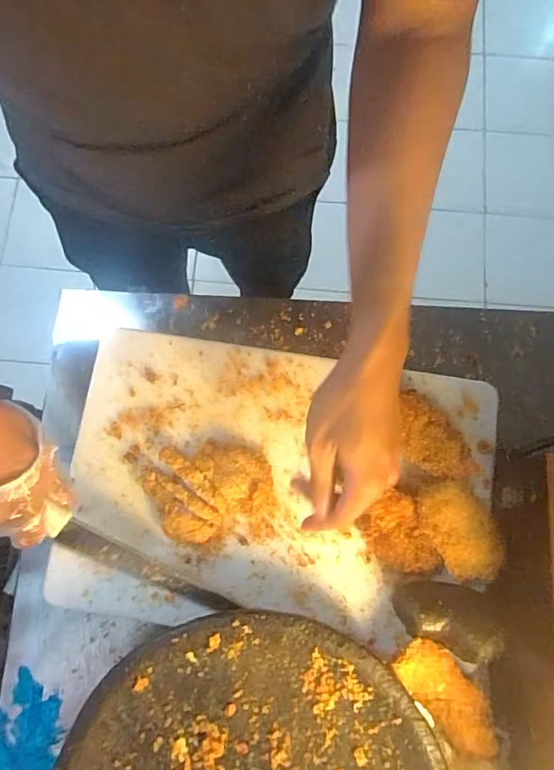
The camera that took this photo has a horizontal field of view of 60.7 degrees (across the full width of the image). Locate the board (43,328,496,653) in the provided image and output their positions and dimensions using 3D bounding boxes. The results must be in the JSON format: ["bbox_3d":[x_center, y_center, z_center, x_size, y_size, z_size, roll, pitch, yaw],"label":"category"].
[{"bbox_3d":[0.003,0.104,0.490,0.428,0.028,0.285,7,79,1],"label":"board"}]

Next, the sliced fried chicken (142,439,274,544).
[{"bbox_3d":[-0.070,0.107,0.484,0.125,0.026,0.092,-9,79,-2],"label":"sliced fried chicken"}]

